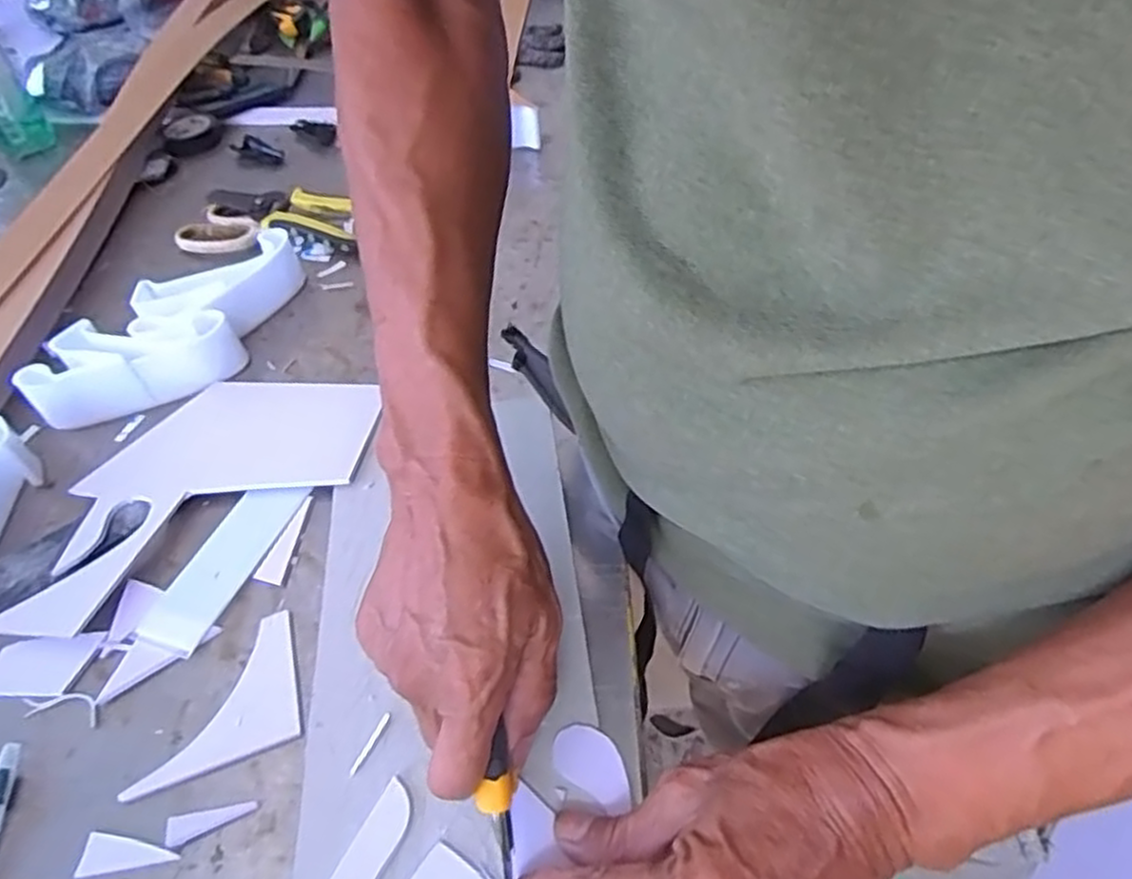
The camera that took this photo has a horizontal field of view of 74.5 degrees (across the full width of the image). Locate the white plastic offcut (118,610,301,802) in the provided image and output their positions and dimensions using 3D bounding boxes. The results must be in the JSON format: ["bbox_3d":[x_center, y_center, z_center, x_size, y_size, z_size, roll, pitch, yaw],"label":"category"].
[{"bbox_3d":[-0.175,0.129,0.370,0.080,0.004,0.068,-20,50,-10],"label":"white plastic offcut"}]

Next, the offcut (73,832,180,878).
[{"bbox_3d":[-0.194,0.182,0.328,0.042,0.004,0.017,-4,49,3],"label":"offcut"}]

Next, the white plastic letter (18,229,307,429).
[{"bbox_3d":[-0.282,-0.084,0.545,0.095,0.036,0.210,25,56,24],"label":"white plastic letter"}]

